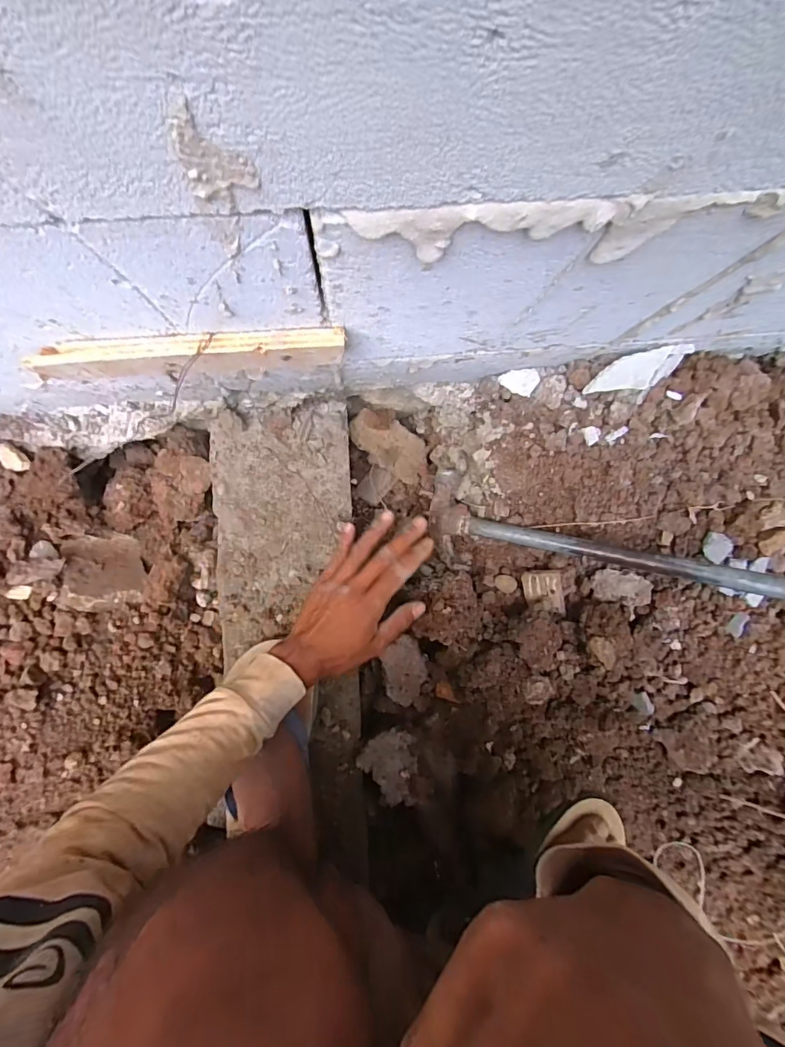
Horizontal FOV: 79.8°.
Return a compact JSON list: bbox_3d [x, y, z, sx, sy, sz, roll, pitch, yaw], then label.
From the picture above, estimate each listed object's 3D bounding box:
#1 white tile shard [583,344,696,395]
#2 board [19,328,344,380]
[{"bbox_3d":[0.223,-0.137,0.423,0.102,0.008,0.032,-19,117,-3],"label":"white tile shard"},{"bbox_3d":[-0.128,-0.110,0.308,0.190,0.036,0.019,-6,94,-4],"label":"board"}]

